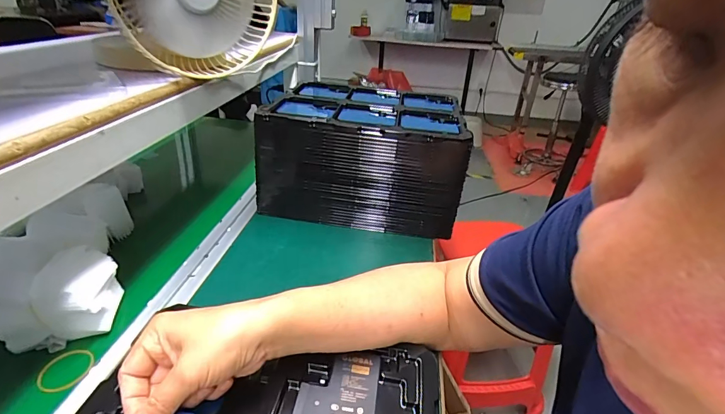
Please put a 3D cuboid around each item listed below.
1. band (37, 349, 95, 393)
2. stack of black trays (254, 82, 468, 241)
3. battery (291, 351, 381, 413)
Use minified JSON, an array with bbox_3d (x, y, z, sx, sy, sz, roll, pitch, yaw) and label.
[{"bbox_3d":[-0.288,0.158,0.381,0.047,0.005,0.043,8,28,-5],"label":"band"},{"bbox_3d":[0.002,-0.091,0.702,0.317,0.175,0.238,8,29,3],"label":"stack of black trays"},{"bbox_3d":[-0.021,0.160,0.339,0.067,0.007,0.087,8,29,4],"label":"battery"}]

